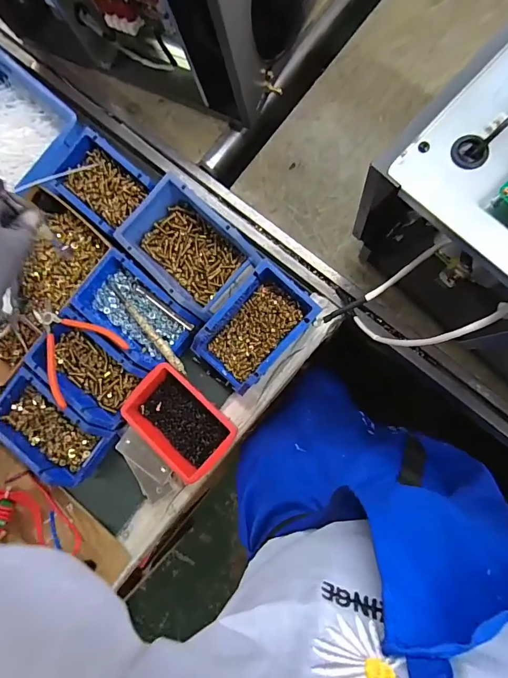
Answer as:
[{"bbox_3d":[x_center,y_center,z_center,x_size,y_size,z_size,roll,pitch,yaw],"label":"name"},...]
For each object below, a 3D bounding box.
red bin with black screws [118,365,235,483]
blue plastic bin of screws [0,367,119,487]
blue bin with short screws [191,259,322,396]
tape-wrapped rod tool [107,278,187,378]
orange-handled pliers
[{"bbox_3d":[-0.104,0.116,0.557,0.150,0.048,0.101,43,93,9],"label":"red bin with black screws"},{"bbox_3d":[-0.296,0.129,0.571,0.160,0.055,0.102,38,92,9],"label":"blue plastic bin of screws"},{"bbox_3d":[0.004,-0.013,0.544,0.164,0.072,0.103,-45,81,3],"label":"blue bin with short screws"},{"bbox_3d":[-0.155,-0.018,0.566,0.013,0.016,0.176,-42,81,4],"label":"tape-wrapped rod tool"},{"bbox_3d":[-0.257,0.008,0.545,0.122,0.015,0.122,-43,85,-3],"label":"orange-handled pliers"}]

